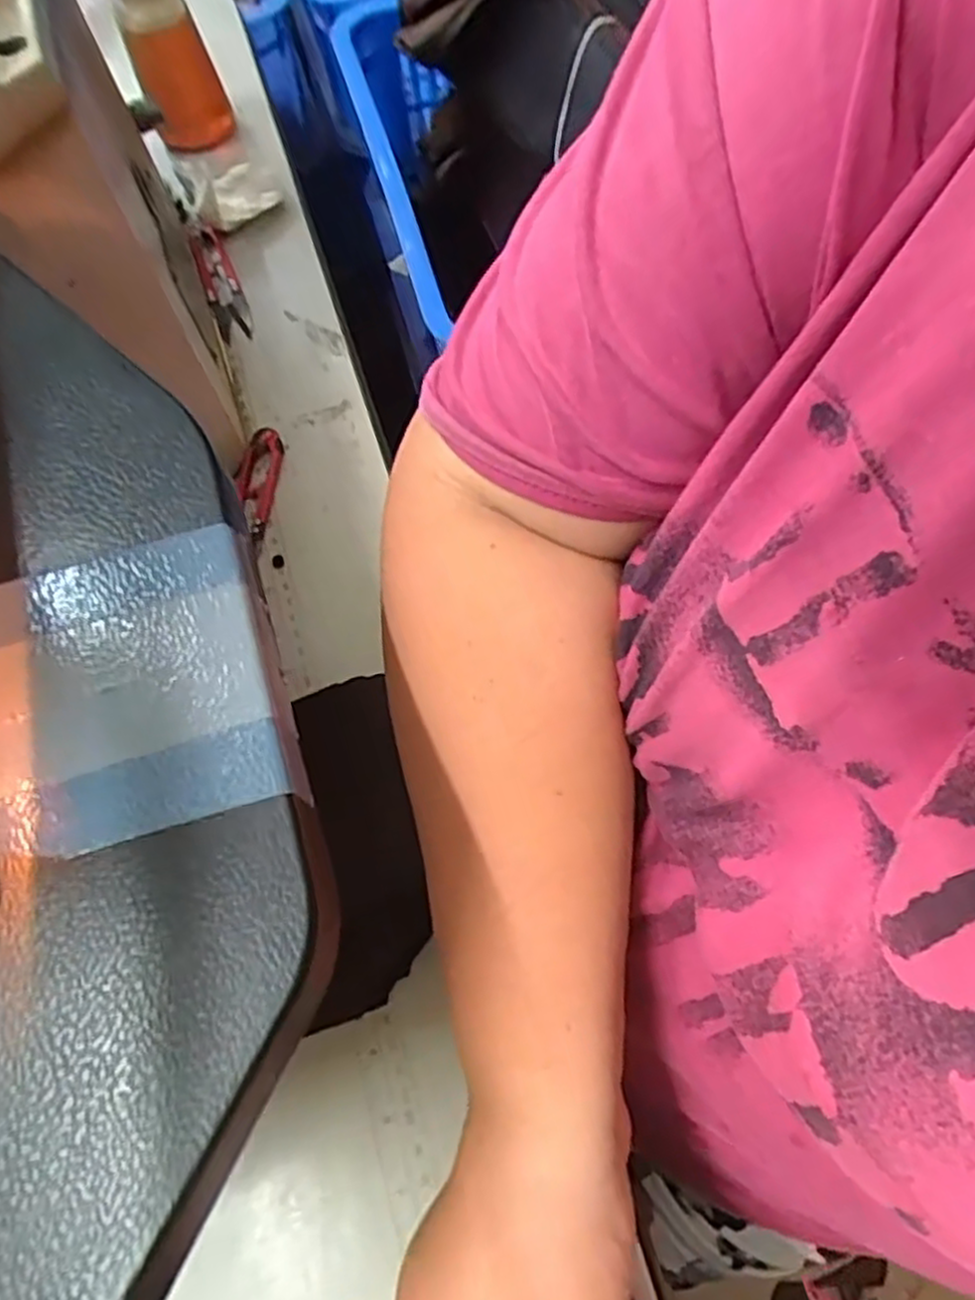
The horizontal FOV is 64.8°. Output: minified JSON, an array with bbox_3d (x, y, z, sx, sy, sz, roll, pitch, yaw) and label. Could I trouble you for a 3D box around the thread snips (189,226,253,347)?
[{"bbox_3d":[-0.181,-0.250,0.517,0.022,0.017,0.110,-21,68,-6],"label":"thread snips"}]

